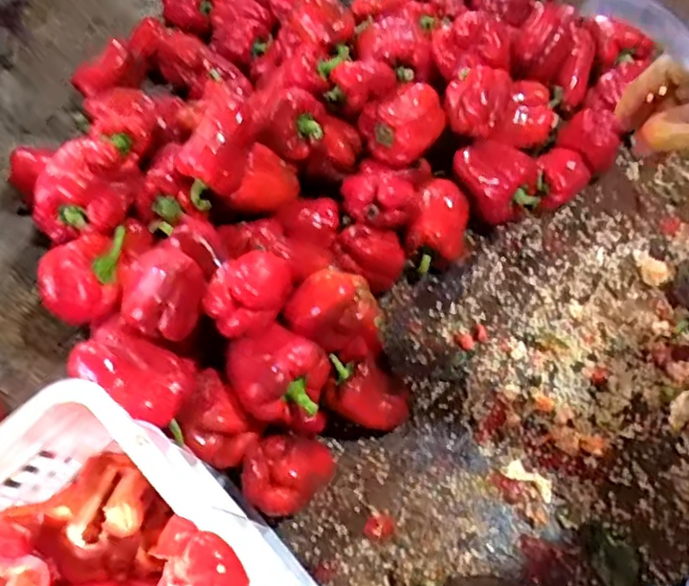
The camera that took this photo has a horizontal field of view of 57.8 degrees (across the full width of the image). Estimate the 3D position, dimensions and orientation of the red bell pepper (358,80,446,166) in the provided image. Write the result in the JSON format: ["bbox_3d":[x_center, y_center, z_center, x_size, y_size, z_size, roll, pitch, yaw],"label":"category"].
[{"bbox_3d":[0.086,-0.231,0.840,0.111,0.064,0.089,-30,64,-13],"label":"red bell pepper"}]

